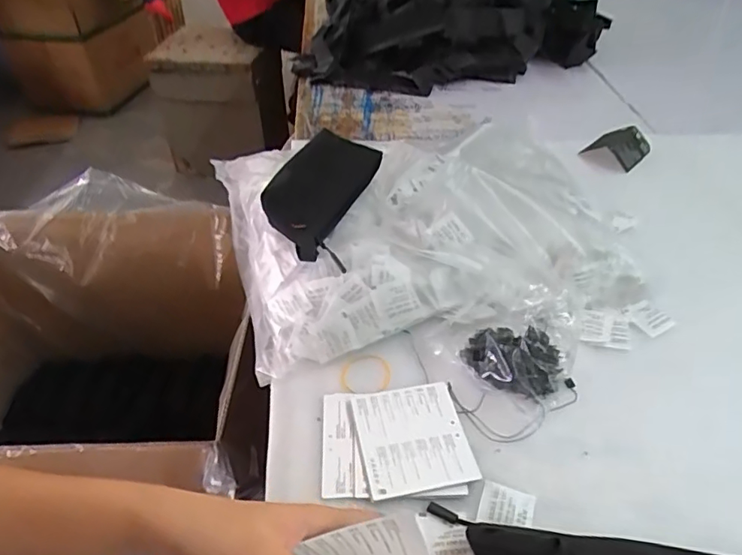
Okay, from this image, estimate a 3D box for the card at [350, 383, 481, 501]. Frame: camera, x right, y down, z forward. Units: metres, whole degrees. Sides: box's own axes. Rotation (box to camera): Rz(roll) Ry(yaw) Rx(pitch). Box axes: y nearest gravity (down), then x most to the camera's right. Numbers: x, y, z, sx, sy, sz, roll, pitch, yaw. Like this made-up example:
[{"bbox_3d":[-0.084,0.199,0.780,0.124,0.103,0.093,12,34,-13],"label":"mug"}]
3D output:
[{"bbox_3d":[0.035,0.138,0.467,0.091,0.005,0.098,-6,41,-9],"label":"card"}]

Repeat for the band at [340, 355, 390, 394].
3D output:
[{"bbox_3d":[-0.005,0.093,0.515,0.047,0.004,0.043,0,41,0],"label":"band"}]

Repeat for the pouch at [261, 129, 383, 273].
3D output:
[{"bbox_3d":[-0.057,-0.098,0.615,0.098,0.041,0.207,7,42,7],"label":"pouch"}]

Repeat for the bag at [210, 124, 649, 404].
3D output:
[{"bbox_3d":[0.063,-0.055,0.619,0.464,0.093,0.418,-6,42,-7],"label":"bag"}]

